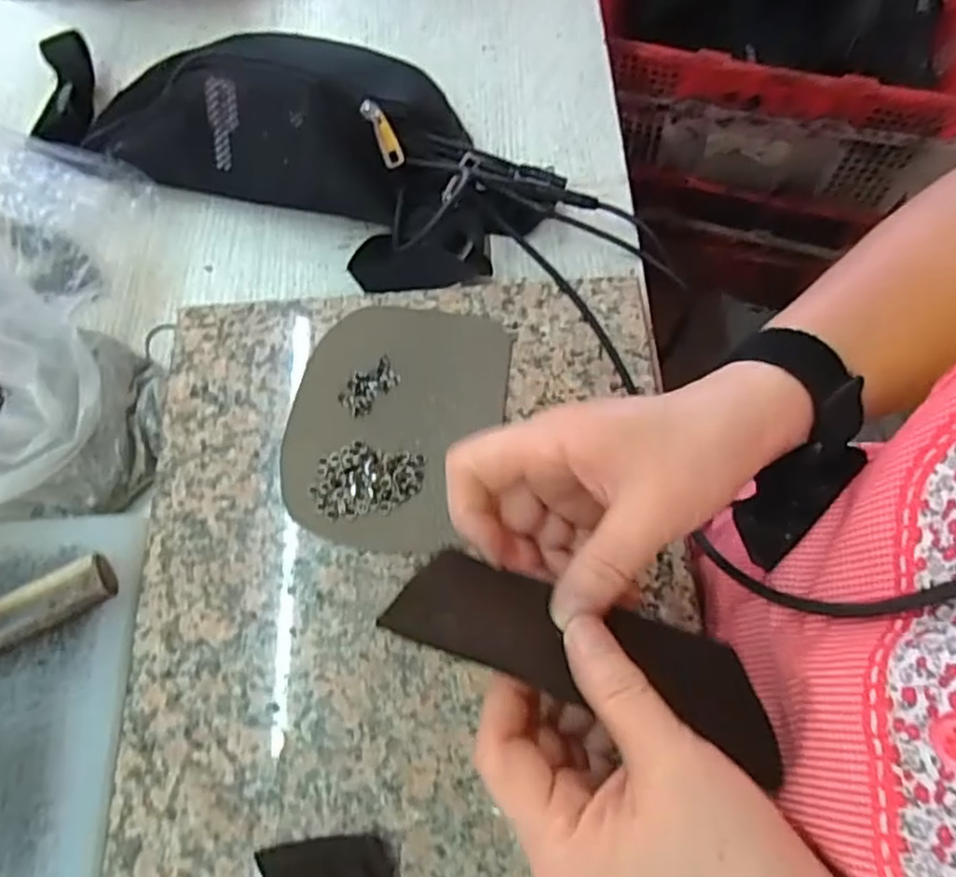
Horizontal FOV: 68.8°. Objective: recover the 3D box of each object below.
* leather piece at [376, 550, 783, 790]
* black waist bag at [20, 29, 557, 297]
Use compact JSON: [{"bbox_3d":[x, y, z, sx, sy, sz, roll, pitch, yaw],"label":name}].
[{"bbox_3d":[0.043,0.082,0.267,0.159,0.014,0.051,24,37,-11],"label":"leather piece"},{"bbox_3d":[-0.141,-0.227,0.488,0.404,0.091,0.171,25,70,12],"label":"black waist bag"}]

